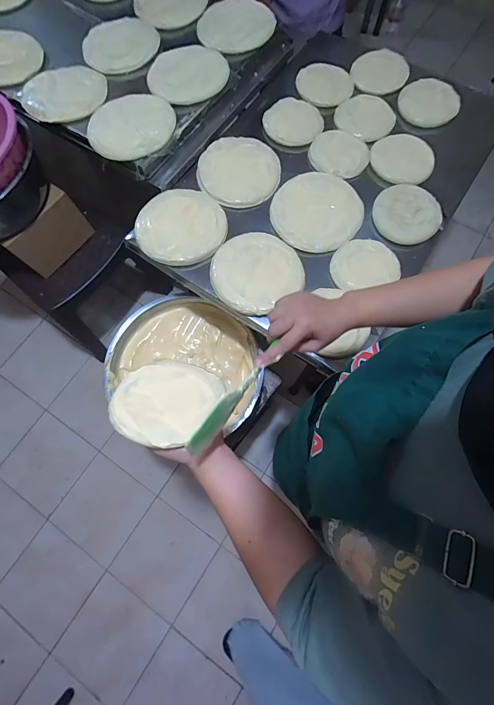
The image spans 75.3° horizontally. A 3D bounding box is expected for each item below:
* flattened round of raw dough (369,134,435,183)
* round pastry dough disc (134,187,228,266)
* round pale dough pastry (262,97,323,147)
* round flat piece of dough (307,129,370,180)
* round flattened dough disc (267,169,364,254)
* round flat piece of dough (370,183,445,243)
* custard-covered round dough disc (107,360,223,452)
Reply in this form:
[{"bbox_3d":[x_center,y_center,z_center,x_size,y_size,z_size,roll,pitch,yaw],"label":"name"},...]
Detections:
[{"bbox_3d":[0.388,-0.485,0.796,0.152,0.014,0.153,0,73,0],"label":"flattened round of raw dough"},{"bbox_3d":[-0.150,-0.290,0.726,0.200,0.021,0.197,0,73,0],"label":"round pastry dough disc"},{"bbox_3d":[0.118,-0.596,0.824,0.147,0.023,0.141,-2,73,-1],"label":"round pale dough pastry"},{"bbox_3d":[0.228,-0.493,0.785,0.143,0.016,0.144,0,73,0],"label":"round flat piece of dough"},{"bbox_3d":[0.163,-0.331,0.740,0.199,0.012,0.201,0,73,0],"label":"round flattened dough disc"},{"bbox_3d":[0.372,-0.323,0.737,0.144,0.020,0.153,0,73,0],"label":"round flat piece of dough"},{"bbox_3d":[-0.112,0.061,0.434,0.127,0.010,0.145,23,41,17],"label":"custard-covered round dough disc"}]

